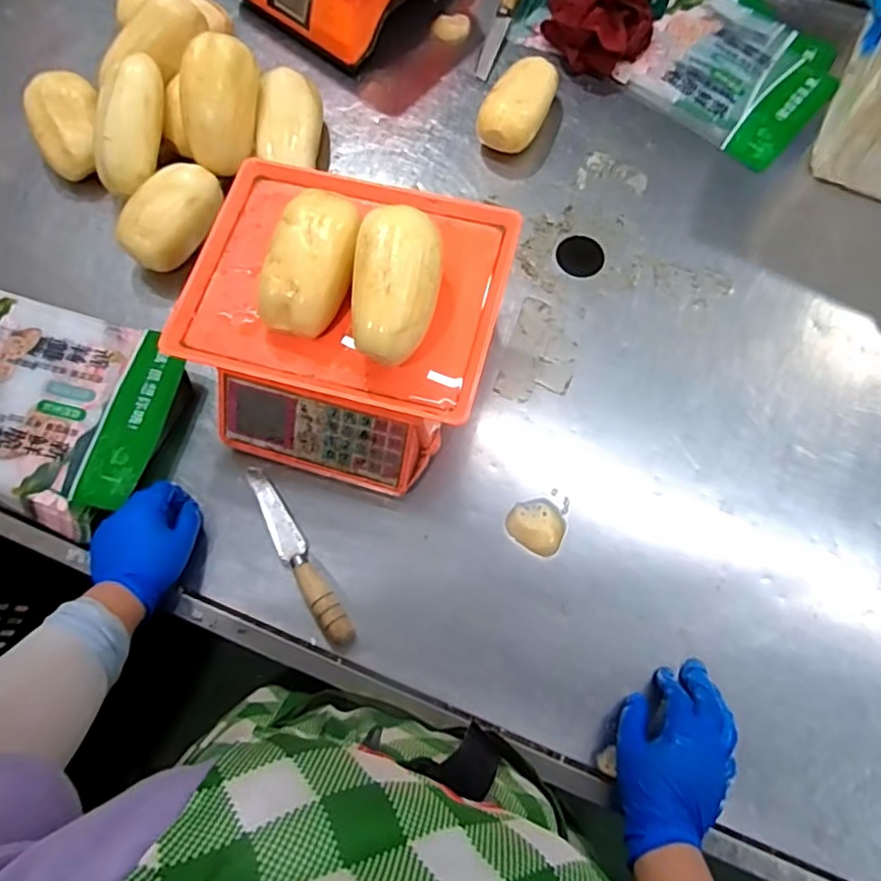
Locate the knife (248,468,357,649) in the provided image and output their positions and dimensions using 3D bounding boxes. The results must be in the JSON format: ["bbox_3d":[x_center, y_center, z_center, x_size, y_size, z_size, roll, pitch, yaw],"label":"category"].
[{"bbox_3d":[-0.147,0.114,0.625,0.028,0.023,0.209,-32,73,-10],"label":"knife"}]

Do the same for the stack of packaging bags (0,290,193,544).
[{"bbox_3d":[-0.453,-0.041,0.672,0.329,0.050,0.217,16,71,7],"label":"stack of packaging bags"}]

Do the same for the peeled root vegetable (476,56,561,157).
[{"bbox_3d":[0.097,-0.423,0.789,0.077,0.067,0.135,31,75,11],"label":"peeled root vegetable"}]

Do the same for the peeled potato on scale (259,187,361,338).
[{"bbox_3d":[-0.116,-0.163,0.567,0.071,0.058,0.126,16,72,7],"label":"peeled potato on scale"}]

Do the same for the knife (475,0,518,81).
[{"bbox_3d":[0.087,-0.592,0.860,0.027,0.027,0.192,16,71,6],"label":"knife"}]

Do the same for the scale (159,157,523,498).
[{"bbox_3d":[-0.096,-0.112,0.647,0.293,0.135,0.281,14,71,6],"label":"scale"}]

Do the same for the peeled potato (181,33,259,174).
[{"bbox_3d":[-0.265,-0.404,0.743,0.084,0.140,0.069,-2,31,-15],"label":"peeled potato"}]

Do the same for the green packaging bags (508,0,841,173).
[{"bbox_3d":[0.320,-0.563,0.853,0.436,0.016,0.256,36,75,12],"label":"green packaging bags"}]

